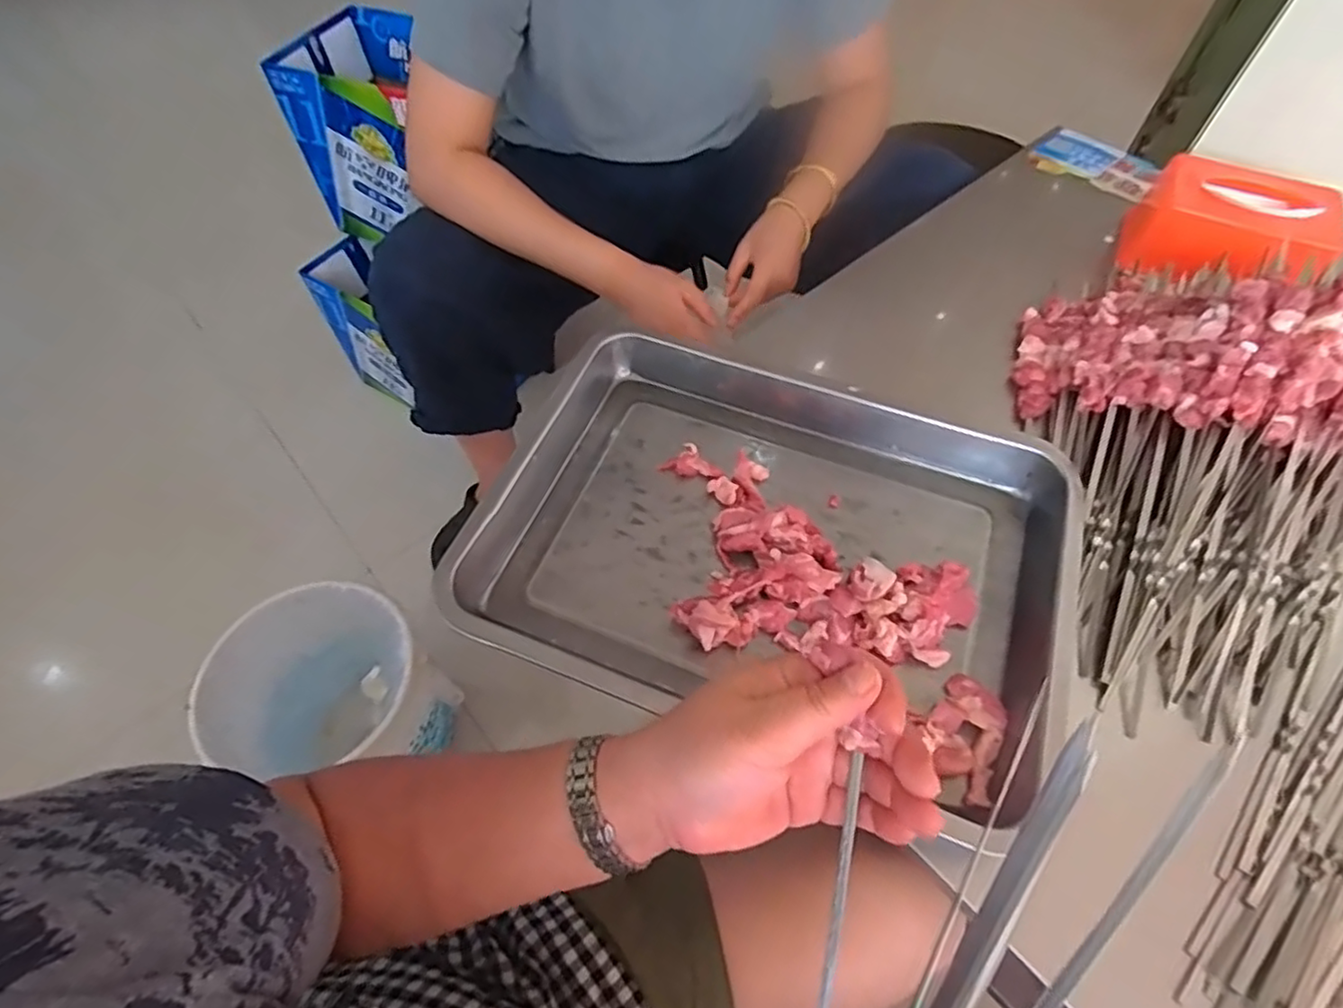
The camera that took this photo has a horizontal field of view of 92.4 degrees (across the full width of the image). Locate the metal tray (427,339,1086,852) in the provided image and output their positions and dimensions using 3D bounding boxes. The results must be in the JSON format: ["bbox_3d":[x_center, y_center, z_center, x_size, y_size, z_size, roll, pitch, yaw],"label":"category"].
[{"bbox_3d":[0.075,0.022,0.459,0.389,0.051,0.285,19,59,12],"label":"metal tray"}]

